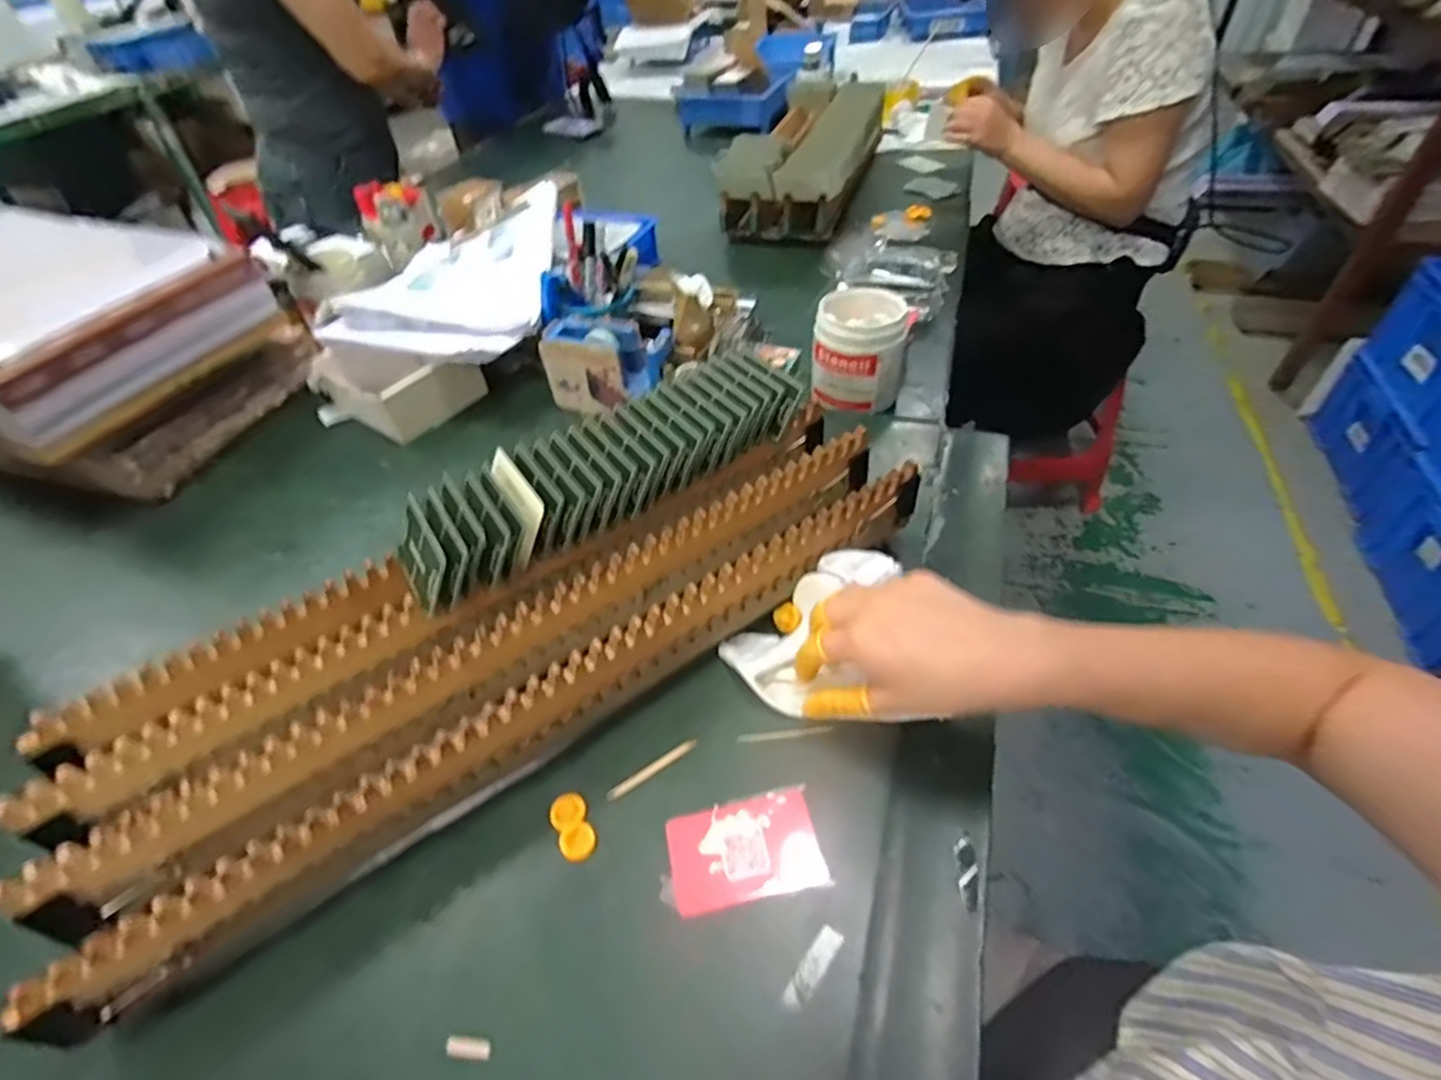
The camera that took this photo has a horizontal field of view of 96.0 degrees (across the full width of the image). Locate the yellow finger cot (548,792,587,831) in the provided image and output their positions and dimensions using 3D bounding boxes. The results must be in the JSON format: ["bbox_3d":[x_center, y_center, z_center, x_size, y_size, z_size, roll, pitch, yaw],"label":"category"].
[{"bbox_3d":[-0.095,0.167,0.402,0.022,0.004,0.022,-3,46,3],"label":"yellow finger cot"}]

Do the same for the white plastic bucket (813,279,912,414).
[{"bbox_3d":[0.147,-0.202,0.691,0.092,0.092,0.101,-3,46,3],"label":"white plastic bucket"}]

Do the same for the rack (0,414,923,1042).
[{"bbox_3d":[-0.133,0.053,0.455,0.572,0.076,0.194,-30,51,-21],"label":"rack"}]

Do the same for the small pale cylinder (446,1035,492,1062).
[{"bbox_3d":[-0.127,0.255,0.325,0.024,0.004,0.008,3,49,7],"label":"small pale cylinder"}]

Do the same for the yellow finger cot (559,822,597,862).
[{"bbox_3d":[-0.085,0.181,0.389,0.021,0.004,0.021,-3,46,3],"label":"yellow finger cot"}]

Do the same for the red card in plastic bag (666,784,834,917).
[{"bbox_3d":[0.012,0.183,0.384,0.092,0.004,0.057,-9,47,-8],"label":"red card in plastic bag"}]

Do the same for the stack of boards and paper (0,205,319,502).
[{"bbox_3d":[-0.669,-0.198,0.682,0.324,0.180,0.275,14,49,18],"label":"stack of boards and paper"}]

